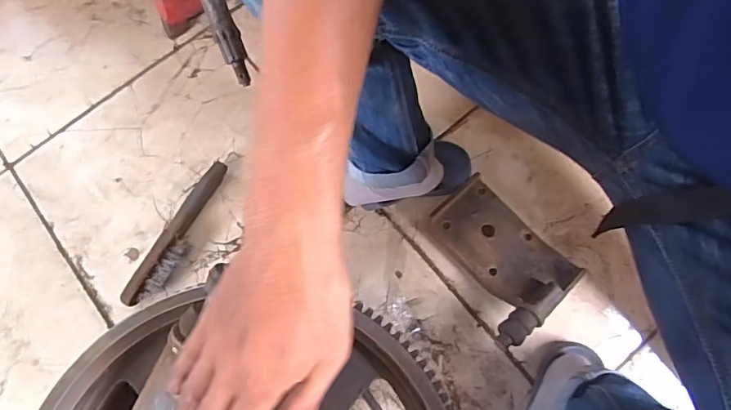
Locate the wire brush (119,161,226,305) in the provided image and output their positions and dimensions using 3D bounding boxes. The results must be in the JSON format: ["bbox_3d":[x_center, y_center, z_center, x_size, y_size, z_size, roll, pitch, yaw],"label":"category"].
[{"bbox_3d":[-0.272,0.043,0.718,0.050,0.036,0.241,28,78,10],"label":"wire brush"}]

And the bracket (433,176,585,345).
[{"bbox_3d":[0.176,0.071,0.669,0.155,0.060,0.202,-42,77,-9],"label":"bracket"}]

